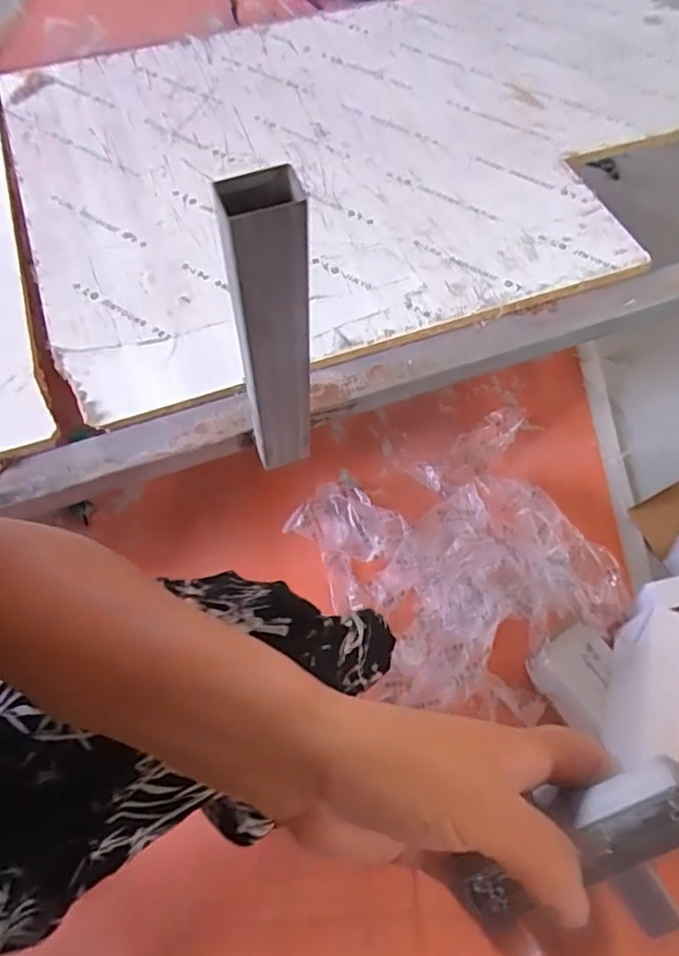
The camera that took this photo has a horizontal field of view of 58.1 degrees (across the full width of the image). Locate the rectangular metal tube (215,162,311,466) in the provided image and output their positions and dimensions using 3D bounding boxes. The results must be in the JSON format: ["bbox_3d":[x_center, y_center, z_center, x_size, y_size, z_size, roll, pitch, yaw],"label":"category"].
[{"bbox_3d":[-0.061,-0.119,0.586,0.068,0.354,0.041,-10,61,-6],"label":"rectangular metal tube"}]

